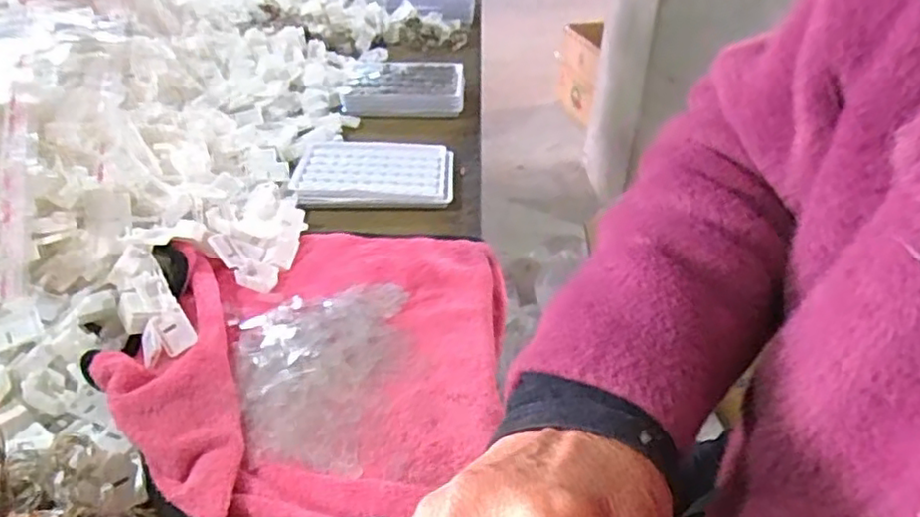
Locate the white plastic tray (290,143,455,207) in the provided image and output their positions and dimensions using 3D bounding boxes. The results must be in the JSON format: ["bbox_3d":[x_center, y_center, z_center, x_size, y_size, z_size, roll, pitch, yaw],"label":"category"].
[{"bbox_3d":[-0.075,-0.077,0.581,0.138,0.013,0.094,-1,35,-4],"label":"white plastic tray"}]

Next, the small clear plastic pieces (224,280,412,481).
[{"bbox_3d":[-0.080,0.066,0.395,0.106,0.013,0.143,-8,36,-13],"label":"small clear plastic pieces"}]

